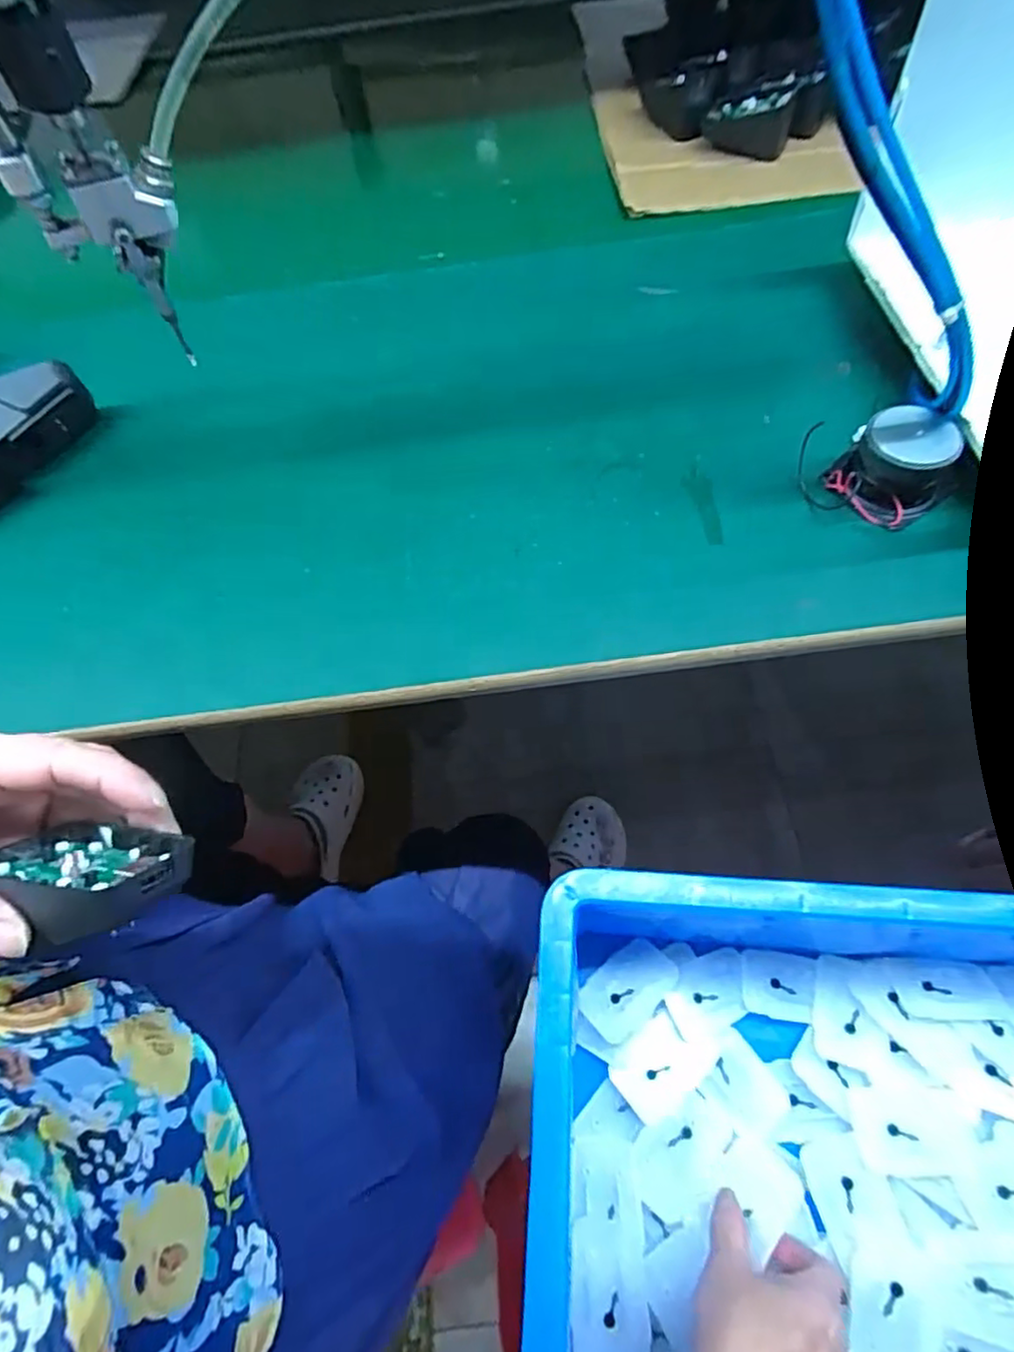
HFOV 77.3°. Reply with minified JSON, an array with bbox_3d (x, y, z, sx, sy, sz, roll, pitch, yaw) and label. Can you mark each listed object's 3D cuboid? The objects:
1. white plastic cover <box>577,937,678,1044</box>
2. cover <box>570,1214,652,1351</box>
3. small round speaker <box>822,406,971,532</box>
[{"bbox_3d":[0.087,0.223,0.453,0.070,0.008,0.044,-38,51,-18],"label":"white plastic cover"},{"bbox_3d":[0.060,0.368,0.377,0.043,0.008,0.073,-4,61,-1],"label":"cover"},{"bbox_3d":[0.201,-0.109,0.325,0.052,0.035,0.052,0,61,1],"label":"small round speaker"}]

